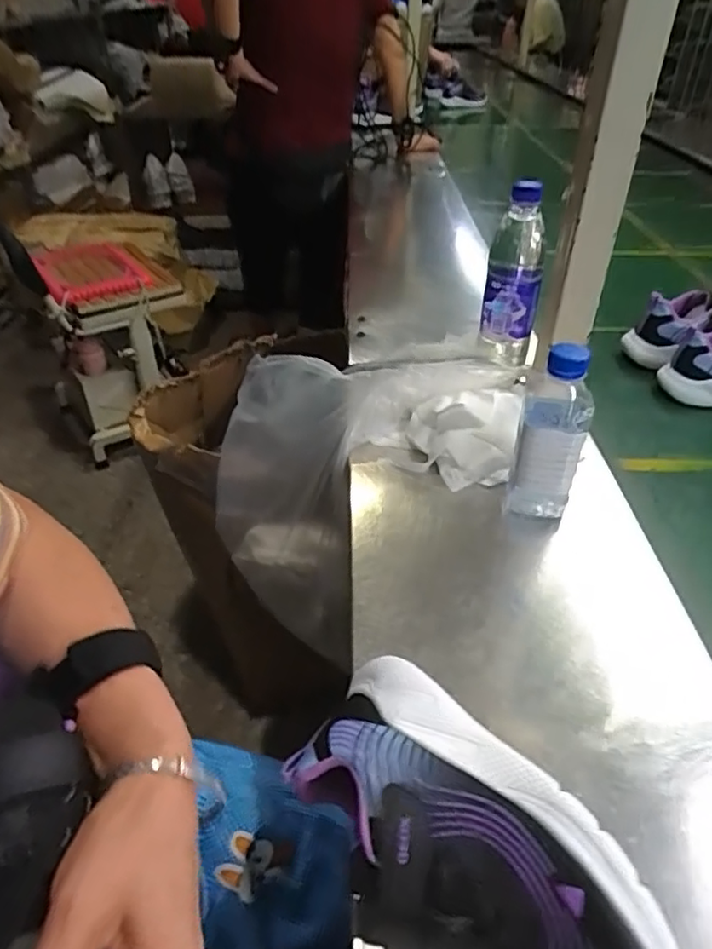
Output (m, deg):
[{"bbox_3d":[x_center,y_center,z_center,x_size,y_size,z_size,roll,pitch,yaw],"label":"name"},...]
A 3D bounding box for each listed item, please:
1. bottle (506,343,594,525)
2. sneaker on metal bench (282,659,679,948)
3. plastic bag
[{"bbox_3d":[0.176,-0.036,0.564,0.057,0.173,0.059,12,40,13],"label":"bottle"},{"bbox_3d":[0.052,0.194,0.320,0.089,0.089,0.200,-26,47,-32],"label":"sneaker on metal bench"},{"bbox_3d":[-0.015,0.040,0.803,0.370,0.386,0.181,11,40,12],"label":"plastic bag"}]

